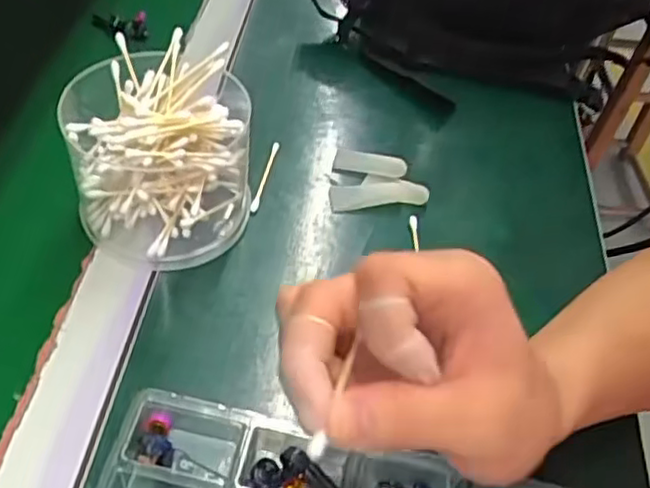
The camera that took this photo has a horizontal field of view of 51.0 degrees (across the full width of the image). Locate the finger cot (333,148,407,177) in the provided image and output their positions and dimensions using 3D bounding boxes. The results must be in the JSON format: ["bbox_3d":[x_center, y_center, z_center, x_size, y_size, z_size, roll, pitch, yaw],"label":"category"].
[{"bbox_3d":[0.034,-0.060,0.502,0.051,0.004,0.020,11,55,12],"label":"finger cot"}]

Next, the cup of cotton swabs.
[{"bbox_3d":[-0.103,-0.058,0.432,0.108,0.080,0.114,4,49,-5],"label":"cup of cotton swabs"}]

